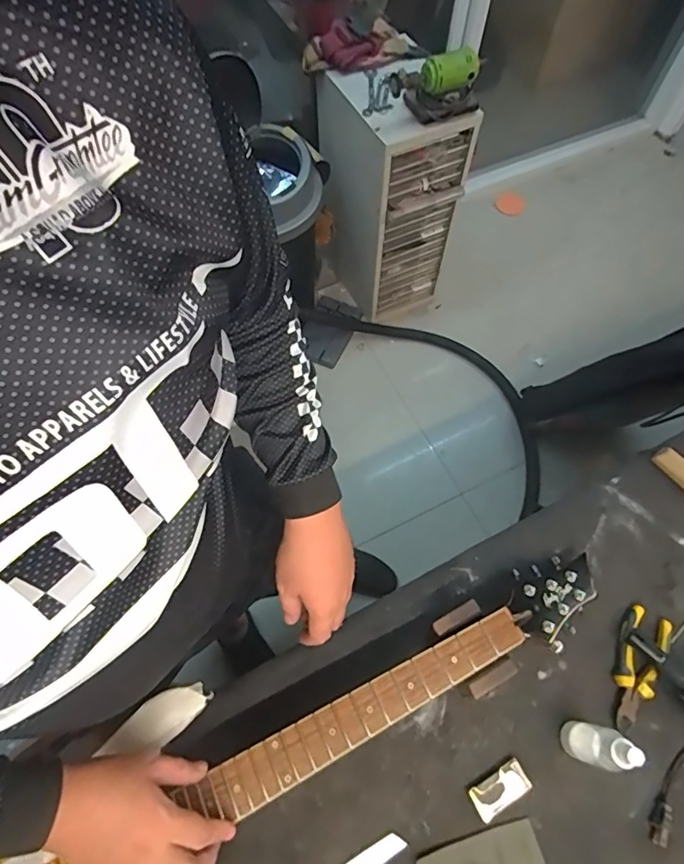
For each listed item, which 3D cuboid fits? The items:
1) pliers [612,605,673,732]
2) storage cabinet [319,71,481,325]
[{"bbox_3d":[0.376,0.300,0.629,0.050,0.025,0.151,28,66,14],"label":"pliers"},{"bbox_3d":[0.143,-0.718,1.565,0.304,0.700,0.353,-27,68,-13],"label":"storage cabinet"}]

